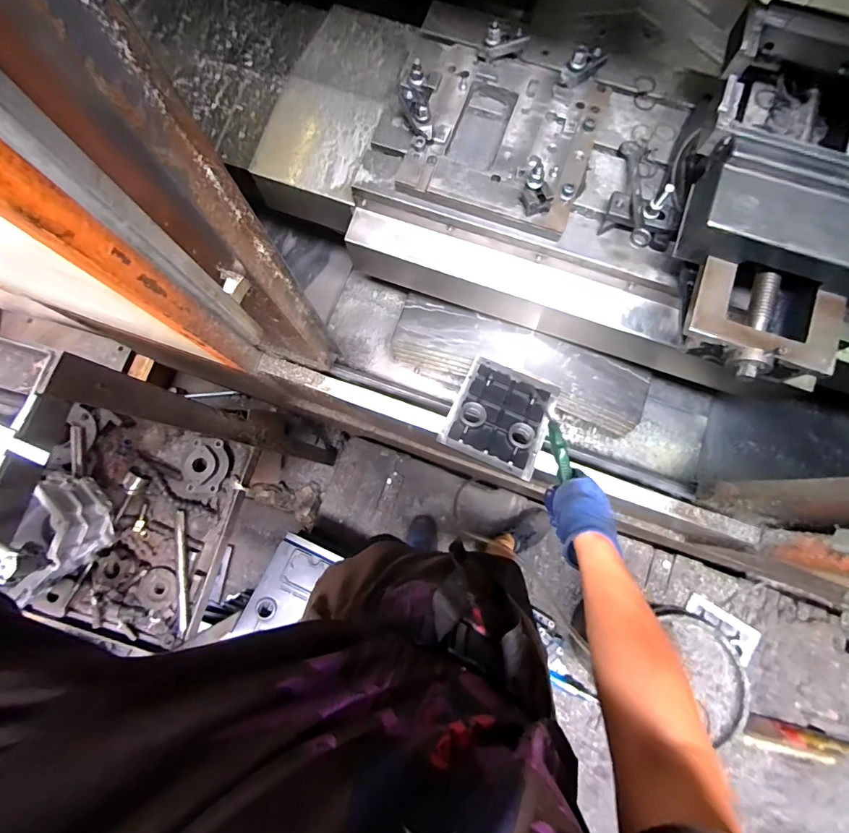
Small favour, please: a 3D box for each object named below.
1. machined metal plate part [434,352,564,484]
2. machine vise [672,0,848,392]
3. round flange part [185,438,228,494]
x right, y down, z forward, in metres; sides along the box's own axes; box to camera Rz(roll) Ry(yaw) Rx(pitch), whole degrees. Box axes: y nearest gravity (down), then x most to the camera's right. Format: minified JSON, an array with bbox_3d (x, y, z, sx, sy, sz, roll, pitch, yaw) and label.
[{"bbox_3d":[0.170,-0.008,0.927,0.207,0.040,0.245,24,64,7],"label":"machined metal plate part"},{"bbox_3d":[0.579,-0.337,0.667,0.319,0.163,0.536,18,80,4],"label":"machine vise"},{"bbox_3d":[-0.480,0.107,0.924,0.092,0.030,0.118,3,79,1],"label":"round flange part"}]

